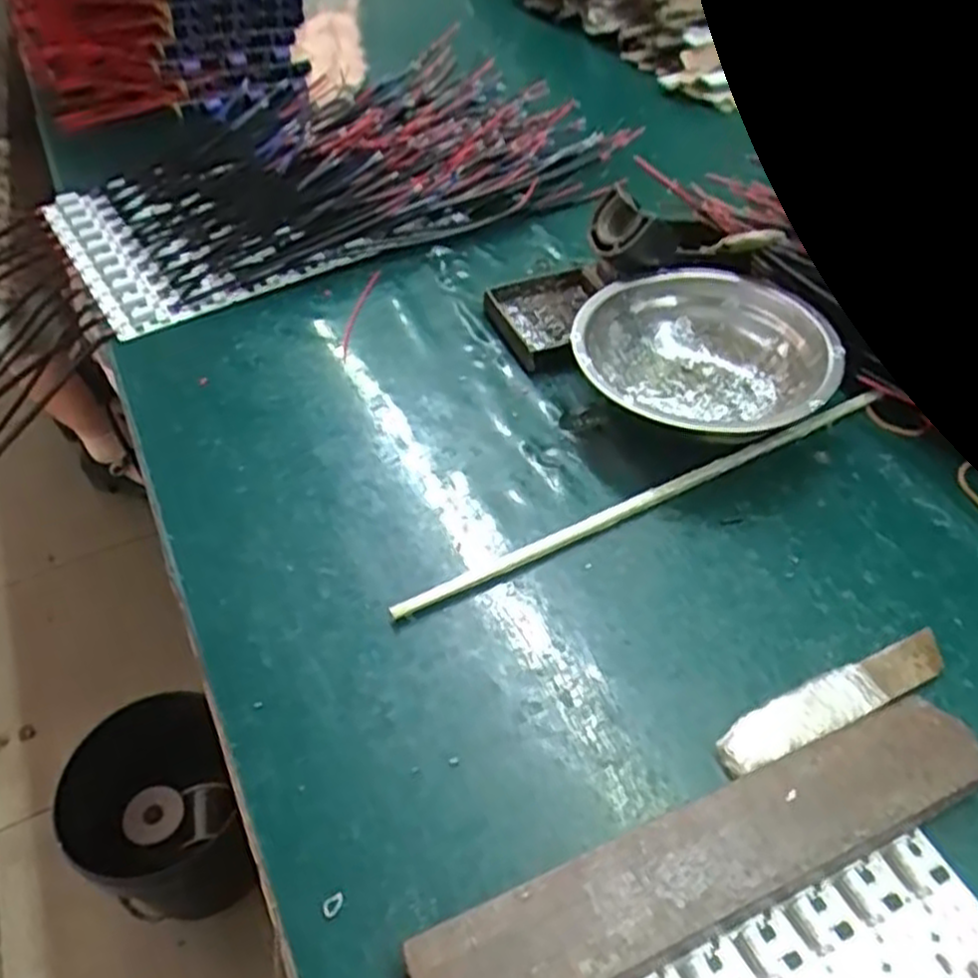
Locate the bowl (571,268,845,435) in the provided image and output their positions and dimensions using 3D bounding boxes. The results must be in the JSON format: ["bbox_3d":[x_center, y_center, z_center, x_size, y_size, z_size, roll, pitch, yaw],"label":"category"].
[{"bbox_3d":[0.110,-0.065,0.418,0.124,0.040,0.124,-1,47,1],"label":"bowl"}]

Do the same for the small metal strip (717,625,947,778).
[{"bbox_3d":[0.131,0.078,0.298,0.104,0.010,0.021,-21,50,-17],"label":"small metal strip"}]

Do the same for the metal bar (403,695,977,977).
[{"bbox_3d":[0.072,0.120,0.256,0.196,0.018,0.037,-19,49,-15],"label":"metal bar"}]

